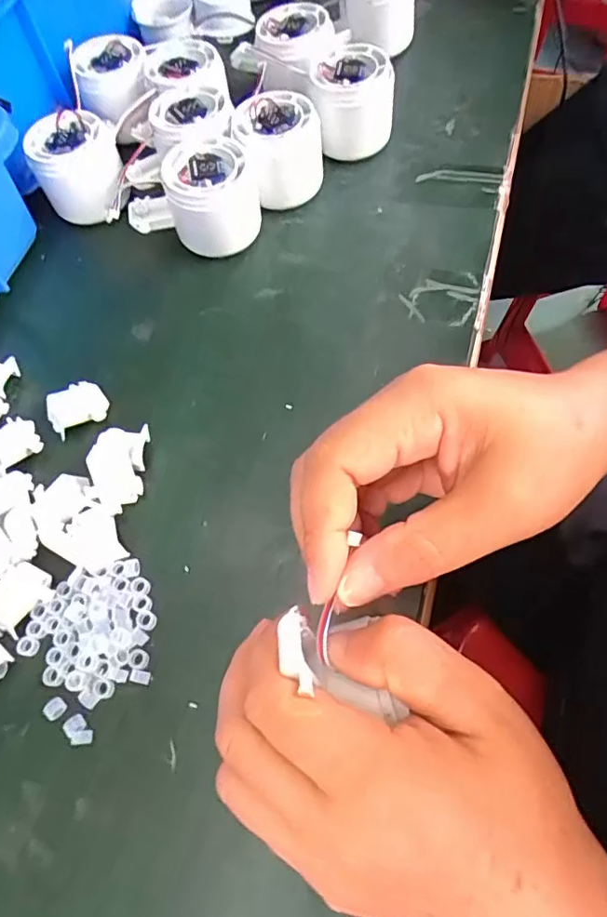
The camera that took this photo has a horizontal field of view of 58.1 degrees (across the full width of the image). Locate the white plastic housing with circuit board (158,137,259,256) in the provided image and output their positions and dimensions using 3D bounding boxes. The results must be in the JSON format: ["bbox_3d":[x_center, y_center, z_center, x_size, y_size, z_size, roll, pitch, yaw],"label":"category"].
[{"bbox_3d":[-0.060,-0.169,0.355,0.055,0.047,0.059,-2,64,4],"label":"white plastic housing with circuit board"}]

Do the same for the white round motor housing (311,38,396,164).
[{"bbox_3d":[0.034,-0.248,0.383,0.055,0.054,0.052,-2,64,4],"label":"white round motor housing"}]

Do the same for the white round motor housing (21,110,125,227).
[{"bbox_3d":[-0.154,-0.201,0.375,0.055,0.042,0.055,-2,64,4],"label":"white round motor housing"}]

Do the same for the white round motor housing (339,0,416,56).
[{"bbox_3d":[0.058,-0.351,0.427,0.059,0.052,0.056,-2,64,4],"label":"white round motor housing"}]

